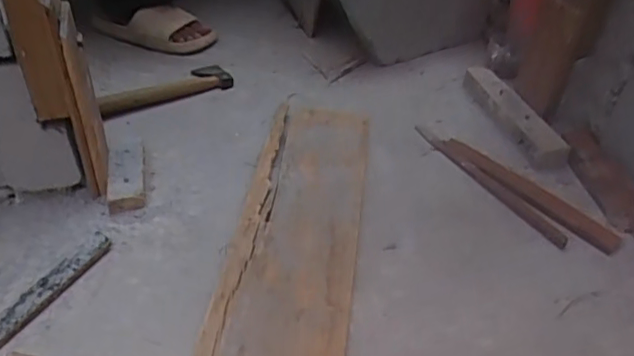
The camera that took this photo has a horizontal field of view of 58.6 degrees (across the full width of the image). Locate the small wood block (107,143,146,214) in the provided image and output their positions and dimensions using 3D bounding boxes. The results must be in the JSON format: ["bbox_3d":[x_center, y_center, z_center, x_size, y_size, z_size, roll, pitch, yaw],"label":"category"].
[{"bbox_3d":[-0.291,-0.007,0.863,0.052,0.029,0.128,-7,42,-12],"label":"small wood block"}]

